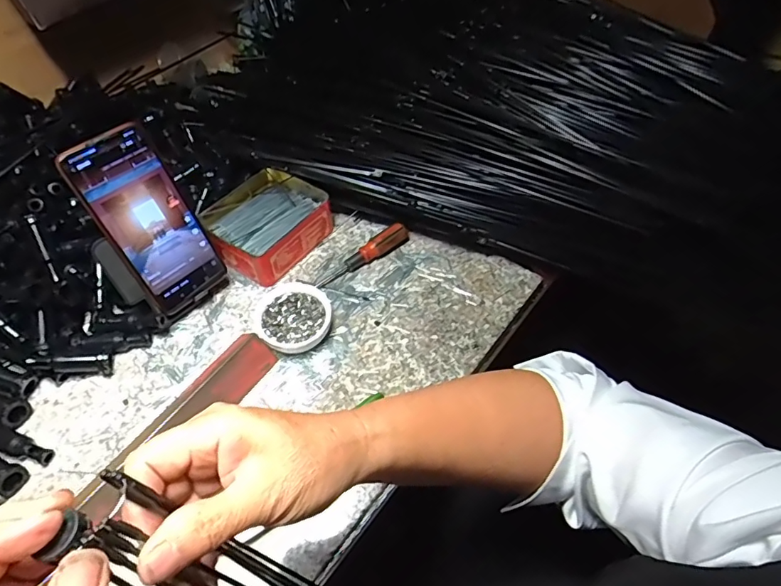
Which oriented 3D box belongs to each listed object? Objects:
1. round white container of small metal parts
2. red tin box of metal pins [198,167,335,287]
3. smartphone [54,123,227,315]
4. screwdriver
[{"bbox_3d":[-0.096,0.025,0.491,0.071,0.025,0.072,0,52,0],"label":"round white container of small metal parts"},{"bbox_3d":[-0.141,-0.080,0.561,0.113,0.044,0.125,28,57,20],"label":"red tin box of metal pins"},{"bbox_3d":[-0.219,-0.063,0.457,0.006,0.164,0.076,19,50,44],"label":"smartphone"},{"bbox_3d":[-0.027,-0.042,0.544,0.120,0.021,0.017,-35,59,-24],"label":"screwdriver"}]

